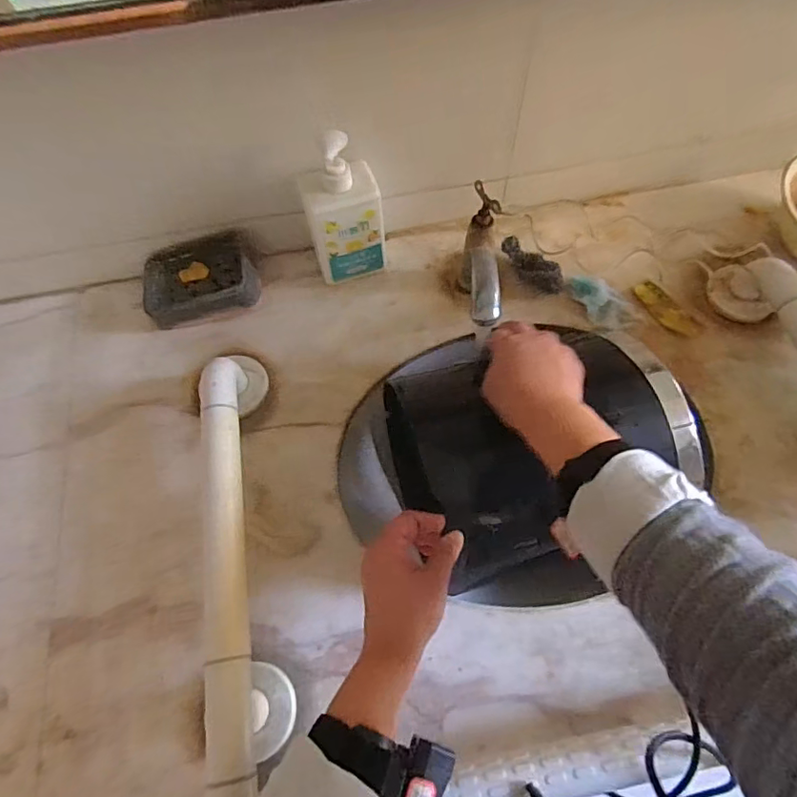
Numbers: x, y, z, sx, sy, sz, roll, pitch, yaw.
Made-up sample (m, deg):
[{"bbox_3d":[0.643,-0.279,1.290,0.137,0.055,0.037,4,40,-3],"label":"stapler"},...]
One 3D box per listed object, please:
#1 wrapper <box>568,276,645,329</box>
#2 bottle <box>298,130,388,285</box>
[{"bbox_3d":[0.239,-0.113,0.620,0.045,0.013,0.092,-42,72,-17],"label":"wrapper"},{"bbox_3d":[-0.060,-0.205,0.587,0.083,0.172,0.062,-11,66,-5],"label":"bottle"}]

